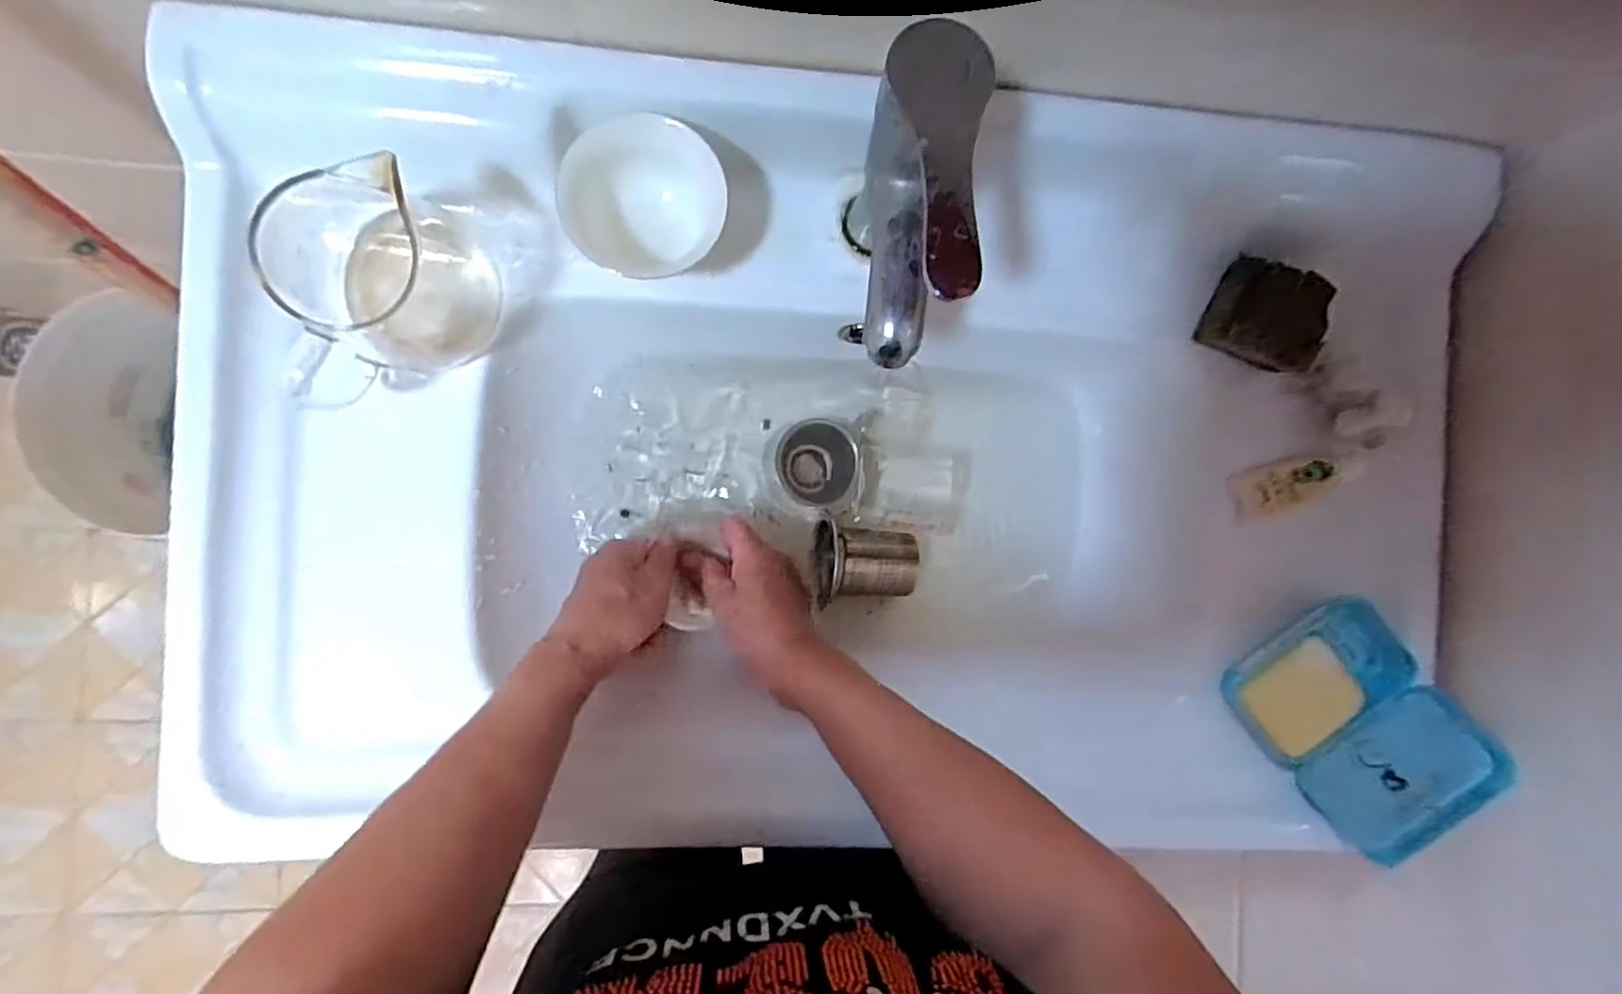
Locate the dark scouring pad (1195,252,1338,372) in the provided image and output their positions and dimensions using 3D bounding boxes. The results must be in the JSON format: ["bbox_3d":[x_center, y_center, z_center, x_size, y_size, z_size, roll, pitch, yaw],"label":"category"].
[{"bbox_3d":[0.300,-0.120,0.451,0.070,0.008,0.063,28,106,33],"label":"dark scouring pad"}]

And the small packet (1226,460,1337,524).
[{"bbox_3d":[0.328,-0.007,0.473,0.067,0.008,0.035,-16,78,9],"label":"small packet"}]

